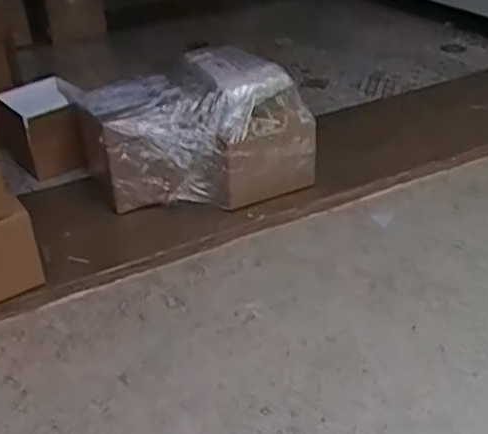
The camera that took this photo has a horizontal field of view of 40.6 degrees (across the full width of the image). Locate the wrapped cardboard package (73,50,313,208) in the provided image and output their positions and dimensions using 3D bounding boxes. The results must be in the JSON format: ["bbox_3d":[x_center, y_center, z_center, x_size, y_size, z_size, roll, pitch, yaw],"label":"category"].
[{"bbox_3d":[-0.122,-0.229,1.637,0.471,0.259,0.398,-15,34,-17],"label":"wrapped cardboard package"}]

